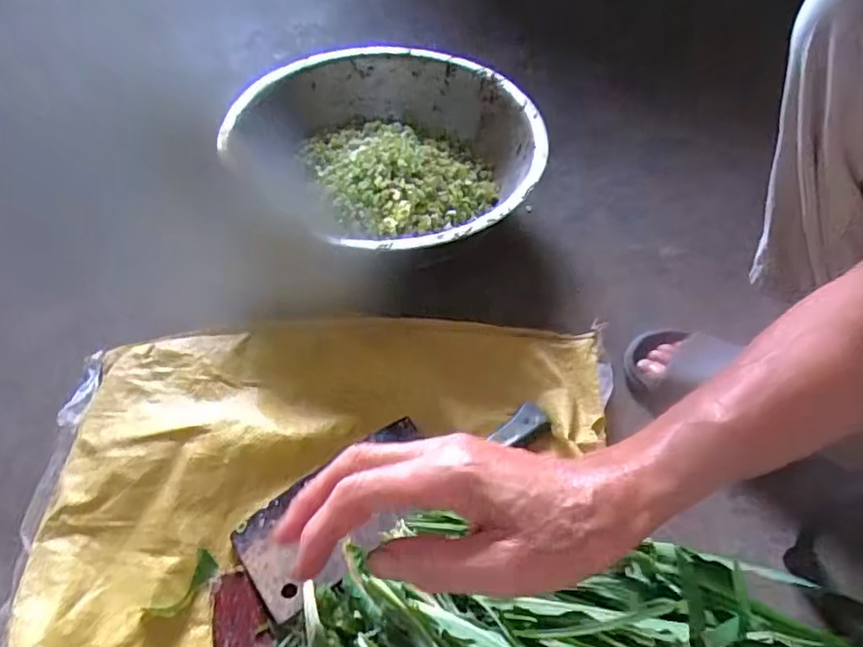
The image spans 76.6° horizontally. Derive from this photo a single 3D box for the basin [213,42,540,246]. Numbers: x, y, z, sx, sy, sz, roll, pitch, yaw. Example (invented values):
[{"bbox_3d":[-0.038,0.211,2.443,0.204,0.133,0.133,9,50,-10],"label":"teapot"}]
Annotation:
[{"bbox_3d":[-0.032,-0.210,0.662,0.335,0.100,0.304,32,61,21],"label":"basin"}]

